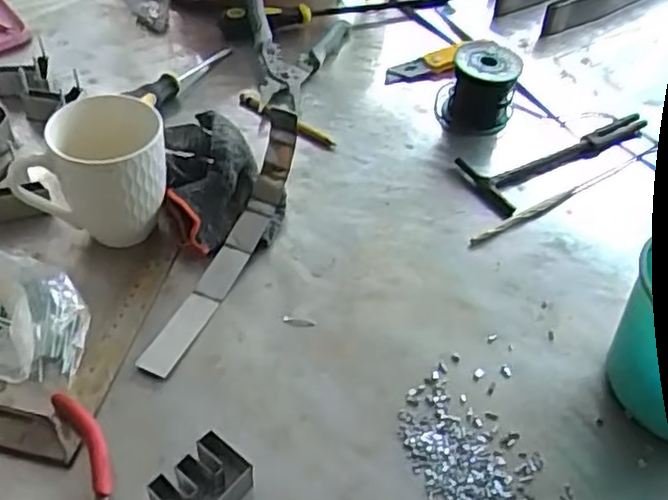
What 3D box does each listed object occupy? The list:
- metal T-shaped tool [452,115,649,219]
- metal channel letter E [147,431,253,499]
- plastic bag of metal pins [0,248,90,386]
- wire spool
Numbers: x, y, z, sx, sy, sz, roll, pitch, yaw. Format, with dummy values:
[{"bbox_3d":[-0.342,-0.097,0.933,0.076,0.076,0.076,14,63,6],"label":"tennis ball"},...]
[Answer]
[{"bbox_3d":[0.230,-0.098,0.705,0.228,0.008,0.077,-25,54,-26],"label":"metal T-shaped tool"},{"bbox_3d":[-0.082,0.147,0.433,0.036,0.028,0.053,33,52,23],"label":"metal channel letter E"},{"bbox_3d":[-0.241,0.036,0.493,0.138,0.069,0.077,25,49,17],"label":"plastic bag of metal pins"},{"bbox_3d":[0.153,-0.168,0.720,0.065,0.070,0.073,17,48,11],"label":"wire spool"}]

